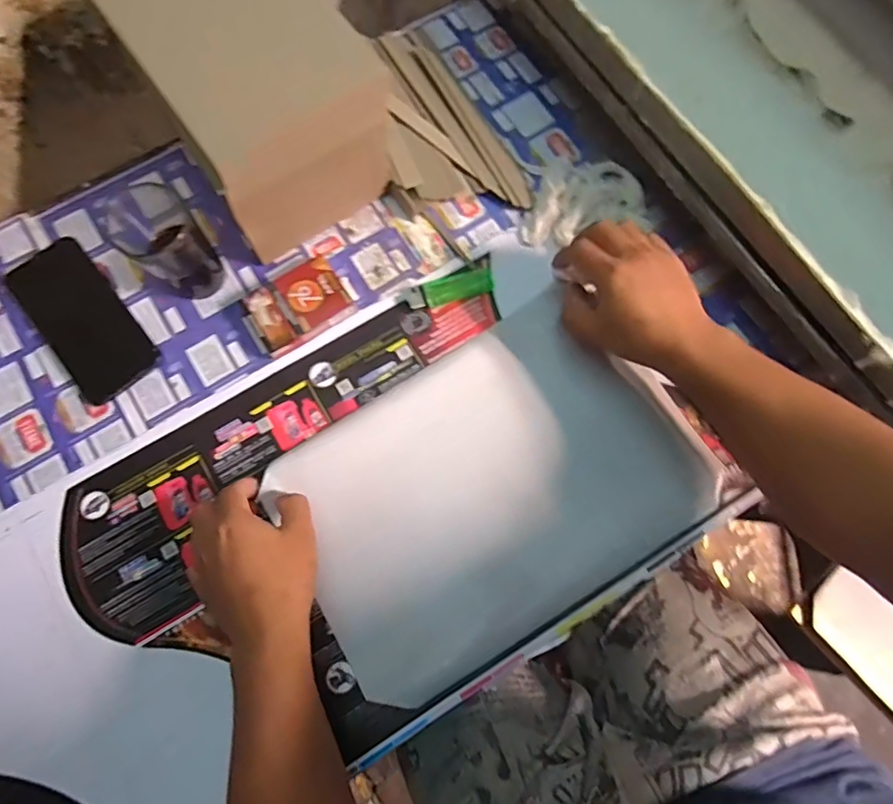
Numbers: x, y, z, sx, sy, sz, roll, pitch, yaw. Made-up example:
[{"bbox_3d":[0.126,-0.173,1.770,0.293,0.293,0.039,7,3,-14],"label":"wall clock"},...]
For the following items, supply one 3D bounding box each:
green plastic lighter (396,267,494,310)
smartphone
[{"bbox_3d":[0.001,-0.105,0.507,0.088,0.008,0.026,-19,77,-5],"label":"green plastic lighter"},{"bbox_3d":[-0.334,-0.079,0.494,0.072,0.014,0.159,-39,79,-9],"label":"smartphone"}]

